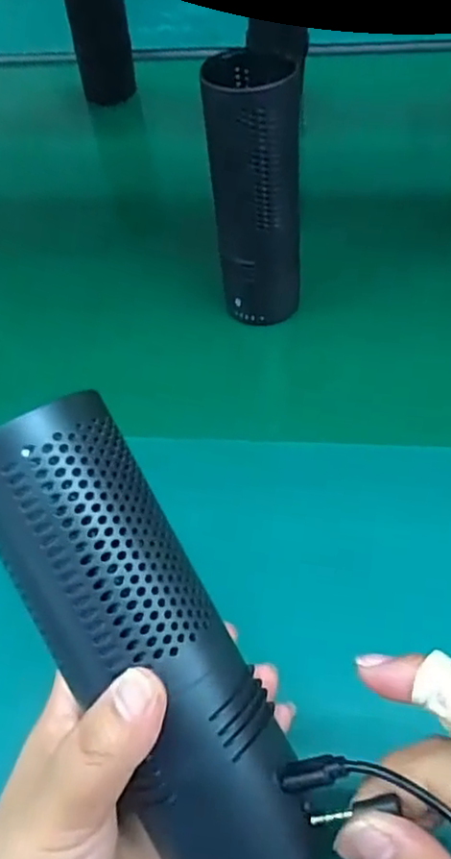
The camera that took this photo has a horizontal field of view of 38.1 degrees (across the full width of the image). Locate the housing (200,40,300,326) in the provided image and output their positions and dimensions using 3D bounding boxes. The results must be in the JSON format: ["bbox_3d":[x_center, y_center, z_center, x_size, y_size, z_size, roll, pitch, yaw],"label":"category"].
[{"bbox_3d":[0.020,-0.149,0.414,0.053,0.164,0.059,-4,54,1],"label":"housing"}]

